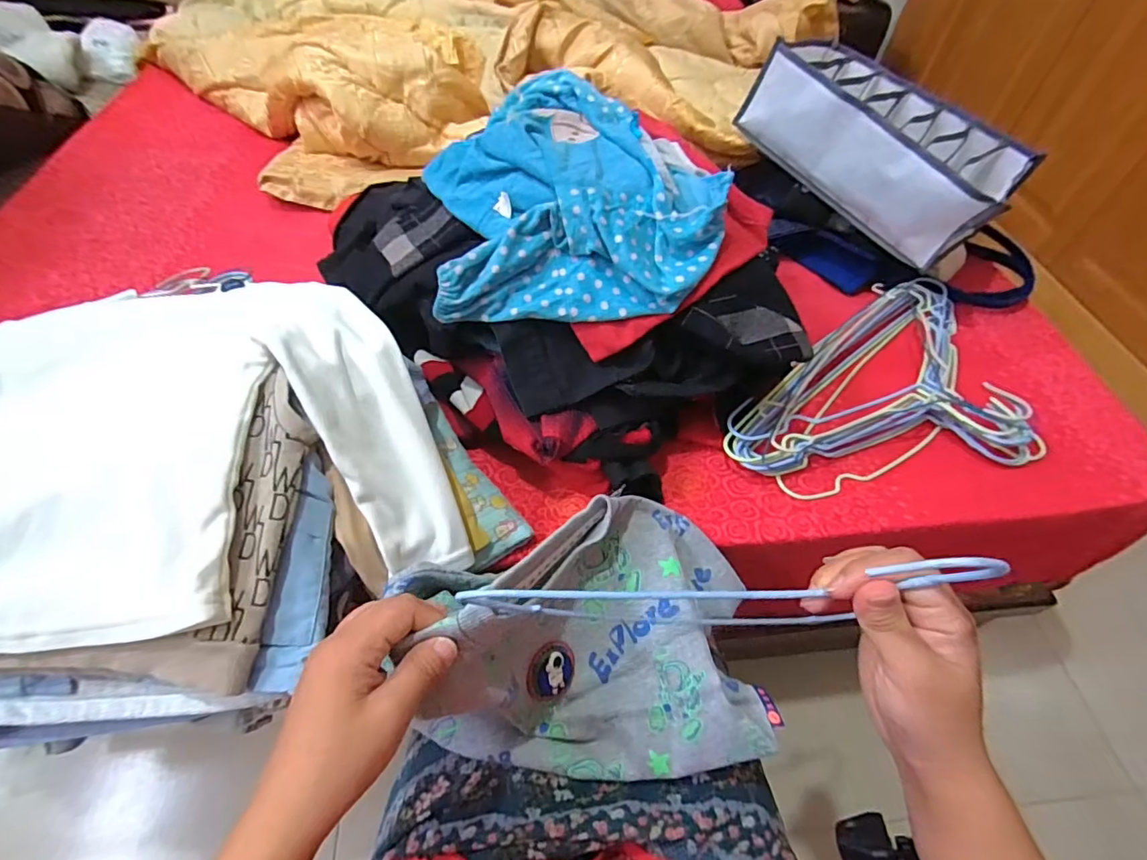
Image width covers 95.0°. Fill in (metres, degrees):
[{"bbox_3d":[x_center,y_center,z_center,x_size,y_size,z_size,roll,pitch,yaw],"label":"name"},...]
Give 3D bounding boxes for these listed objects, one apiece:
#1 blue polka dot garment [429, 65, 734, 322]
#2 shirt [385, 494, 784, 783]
[{"bbox_3d":[0.002,-0.240,0.533,0.269,0.090,0.268,1,53,-3],"label":"blue polka dot garment"},{"bbox_3d":[0.027,0.138,0.398,0.240,0.167,0.198,0,54,-3],"label":"shirt"}]

